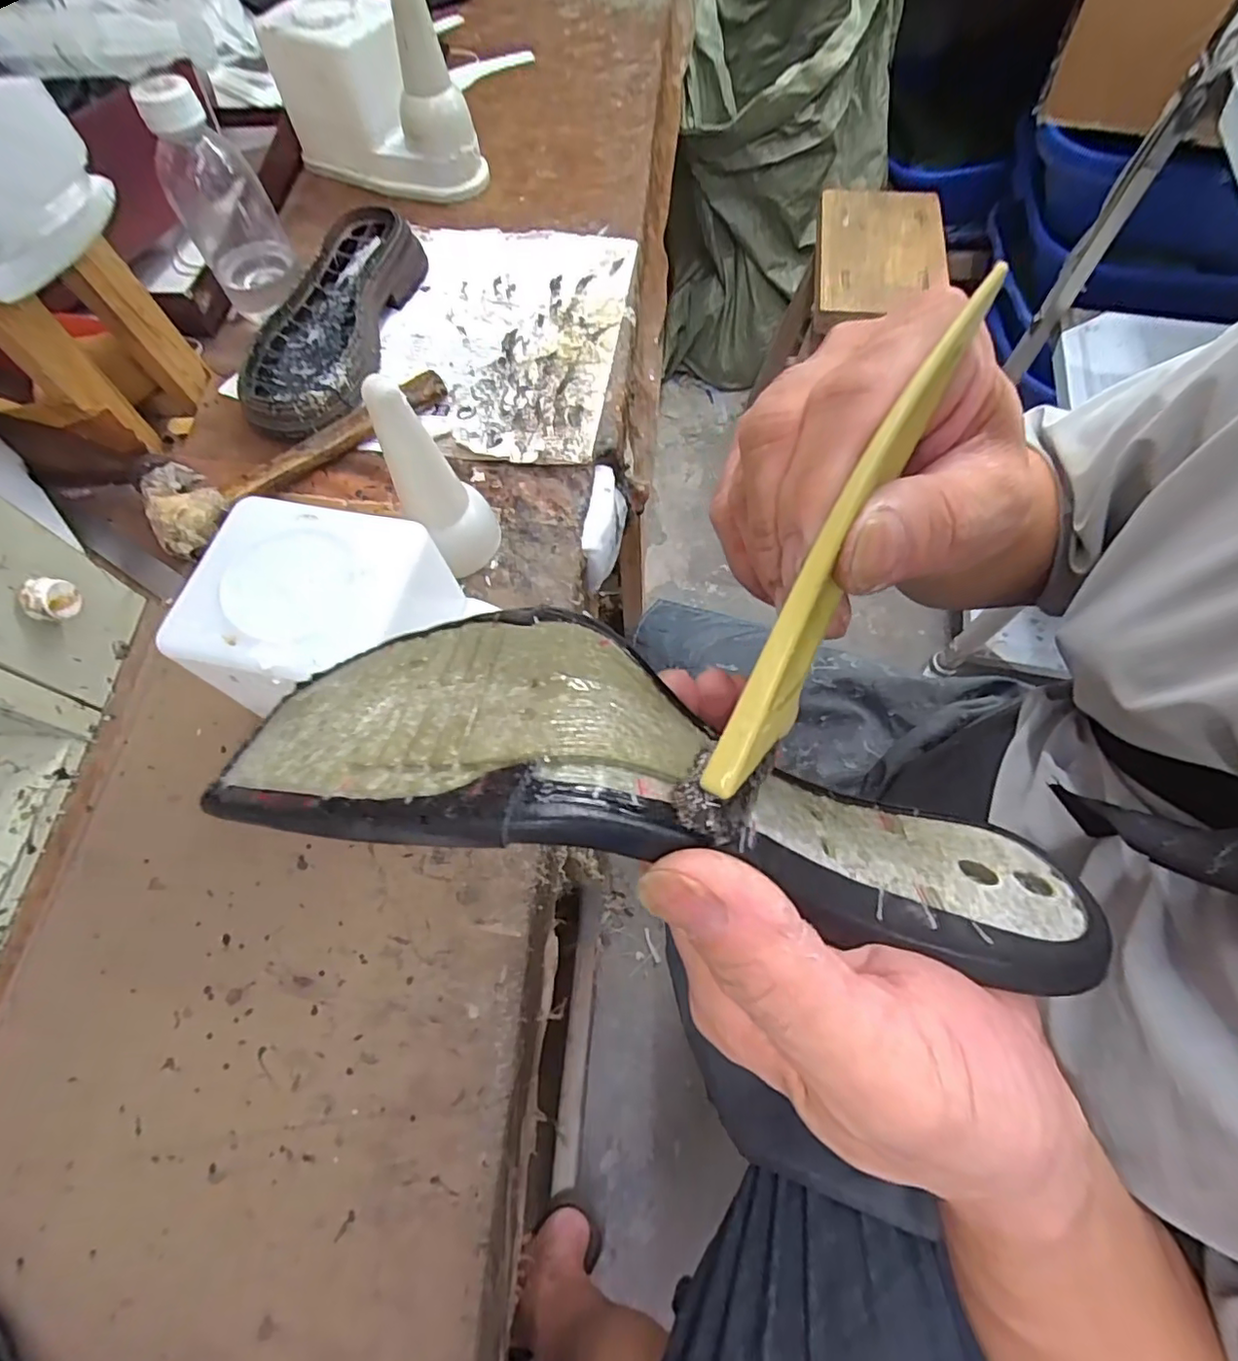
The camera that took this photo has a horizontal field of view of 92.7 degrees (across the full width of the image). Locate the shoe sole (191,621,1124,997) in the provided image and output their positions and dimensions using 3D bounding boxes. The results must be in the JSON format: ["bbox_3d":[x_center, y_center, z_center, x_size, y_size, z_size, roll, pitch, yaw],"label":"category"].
[{"bbox_3d":[0.019,0.026,0.156,0.227,0.069,0.070,17,66,-7],"label":"shoe sole"}]

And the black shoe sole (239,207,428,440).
[{"bbox_3d":[-0.248,-0.311,0.513,0.095,0.039,0.246,7,66,3],"label":"black shoe sole"}]

